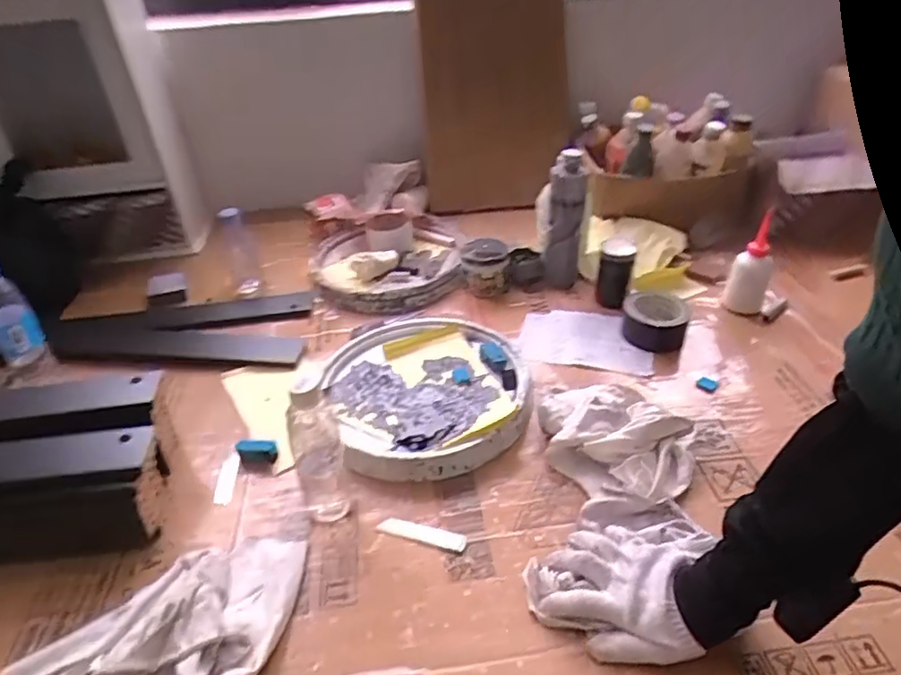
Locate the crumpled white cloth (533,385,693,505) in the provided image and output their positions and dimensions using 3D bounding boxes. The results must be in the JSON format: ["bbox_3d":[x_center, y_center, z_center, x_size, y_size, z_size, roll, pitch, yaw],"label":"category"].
[{"bbox_3d":[0.199,0.121,0.740,0.149,0.056,0.178,-21,39,-23],"label":"crumpled white cloth"}]

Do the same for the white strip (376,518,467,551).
[{"bbox_3d":[-0.031,0.217,0.675,0.099,0.006,0.018,9,37,18],"label":"white strip"}]

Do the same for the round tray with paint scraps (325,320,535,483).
[{"bbox_3d":[-0.032,0.064,0.855,0.281,0.047,0.308,-14,37,-15],"label":"round tray with paint scraps"}]

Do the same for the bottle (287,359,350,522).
[{"bbox_3d":[-0.147,0.118,0.664,0.052,0.193,0.054,-13,36,-13],"label":"bottle"}]

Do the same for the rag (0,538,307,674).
[{"bbox_3d":[-0.272,0.270,0.577,0.254,0.042,0.169,-11,36,-11],"label":"rag"}]

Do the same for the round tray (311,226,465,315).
[{"bbox_3d":[-0.121,-0.137,1.142,0.258,0.051,0.275,-2,35,2],"label":"round tray"}]

